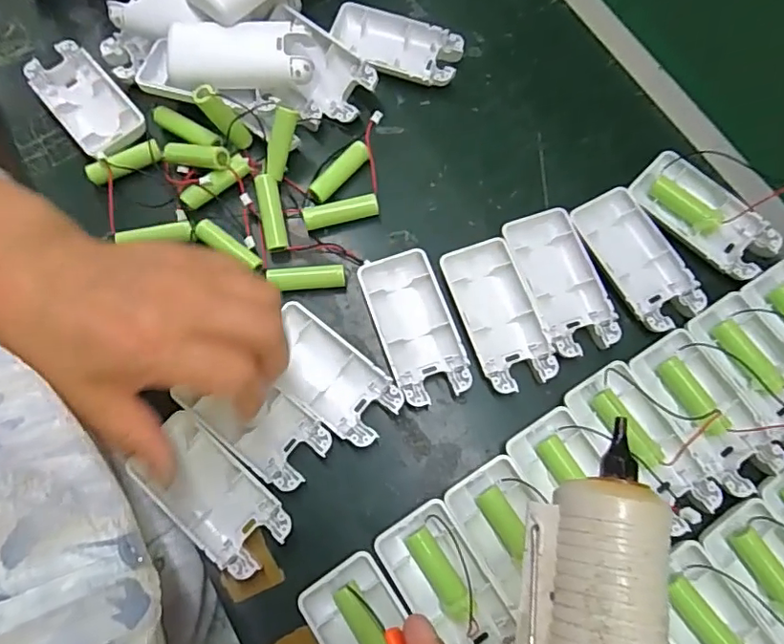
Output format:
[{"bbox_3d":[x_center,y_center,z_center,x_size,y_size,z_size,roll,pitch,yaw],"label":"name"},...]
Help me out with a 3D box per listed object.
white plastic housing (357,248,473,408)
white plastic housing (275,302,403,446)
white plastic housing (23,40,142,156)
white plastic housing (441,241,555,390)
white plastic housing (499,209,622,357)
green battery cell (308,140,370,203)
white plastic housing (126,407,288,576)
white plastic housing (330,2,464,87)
[{"bbox_3d":[0.014,0.002,0.337,0.046,0.013,0.095,-18,75,-6],"label":"white plastic housing"},{"bbox_3d":[-0.039,0.034,0.328,0.089,0.014,0.046,38,77,9],"label":"white plastic housing"},{"bbox_3d":[-0.216,-0.156,0.384,0.046,0.014,0.097,-41,78,-11],"label":"white plastic housing"},{"bbox_3d":[0.066,-0.004,0.338,0.043,0.013,0.093,-18,75,-6],"label":"white plastic housing"},{"bbox_3d":[0.106,-0.025,0.344,0.046,0.014,0.093,-16,75,-6],"label":"white plastic housing"},{"bbox_3d":[-0.036,-0.102,0.365,0.013,0.013,0.051,42,77,10],"label":"green battery cell"},{"bbox_3d":[-0.101,0.098,0.308,0.092,0.015,0.047,41,76,12],"label":"white plastic housing"},{"bbox_3d":[0.003,-0.204,0.402,0.095,0.016,0.049,13,74,3],"label":"white plastic housing"}]

